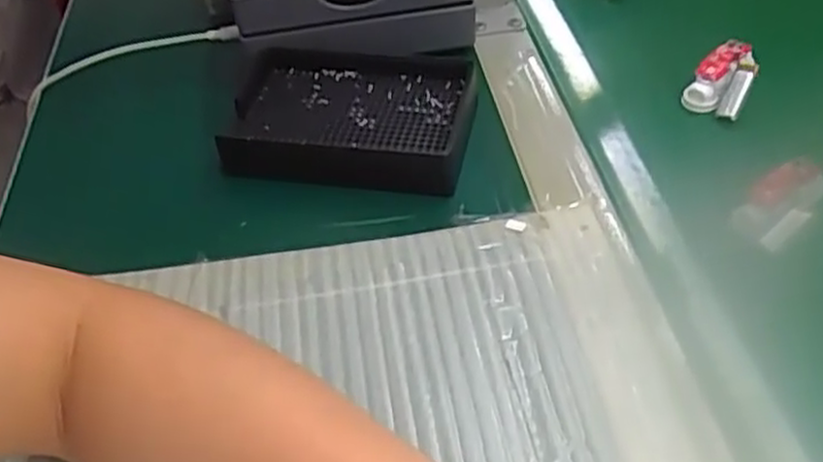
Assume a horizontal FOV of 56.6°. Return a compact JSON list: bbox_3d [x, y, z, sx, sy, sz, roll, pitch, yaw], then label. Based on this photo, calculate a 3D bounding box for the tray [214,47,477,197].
[{"bbox_3d":[-0.041,-0.069,0.458,0.151,0.031,0.095,3,47,10],"label":"tray"}]

